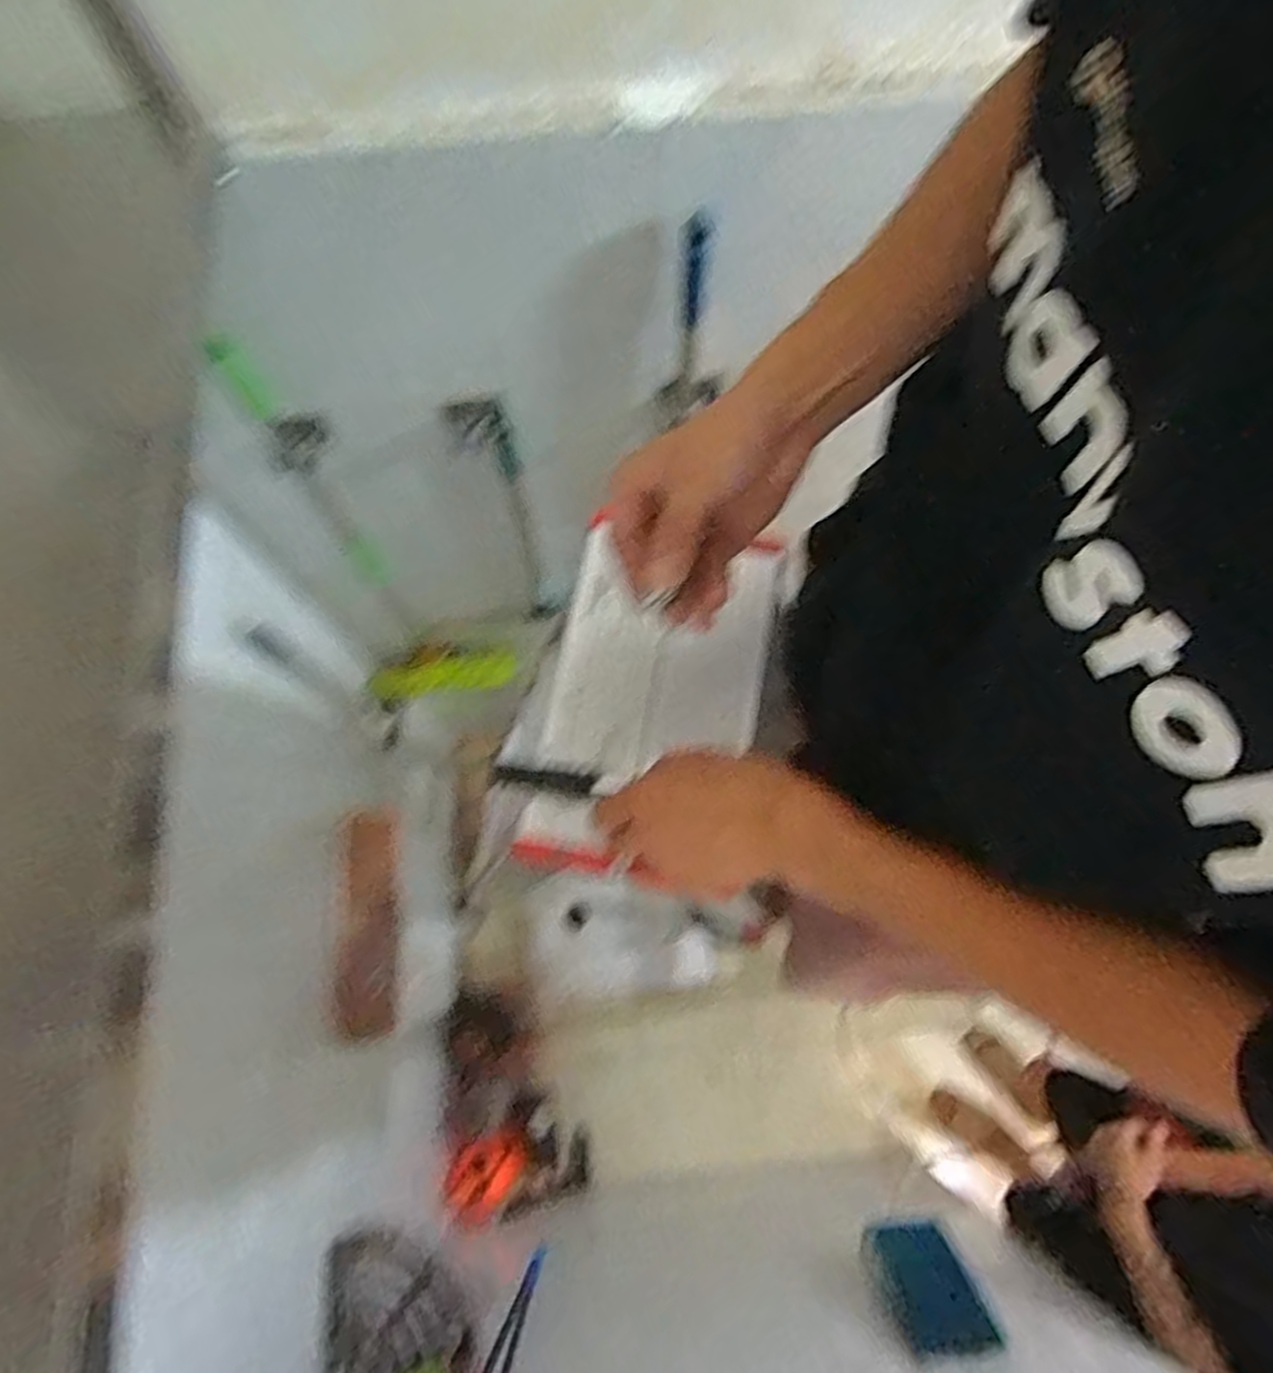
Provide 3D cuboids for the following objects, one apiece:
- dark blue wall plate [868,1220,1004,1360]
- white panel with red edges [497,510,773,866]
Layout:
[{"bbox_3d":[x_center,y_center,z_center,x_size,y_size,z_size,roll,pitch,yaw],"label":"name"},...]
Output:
[{"bbox_3d":[0.419,0.859,1.113,0.113,0.261,0.009,-15,86,2],"label":"dark blue wall plate"},{"bbox_3d":[0.003,0.004,0.580,0.168,0.022,0.265,13,73,6],"label":"white panel with red edges"}]

